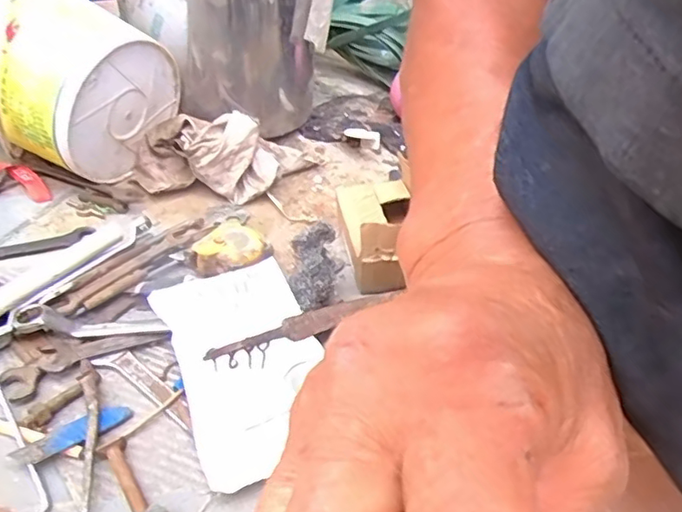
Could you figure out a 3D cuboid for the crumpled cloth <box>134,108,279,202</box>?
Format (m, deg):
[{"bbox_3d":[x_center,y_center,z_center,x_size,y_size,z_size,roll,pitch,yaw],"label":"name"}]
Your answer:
[{"bbox_3d":[-0.165,-0.123,0.712,0.170,0.083,0.106,2,39,-9],"label":"crumpled cloth"}]

